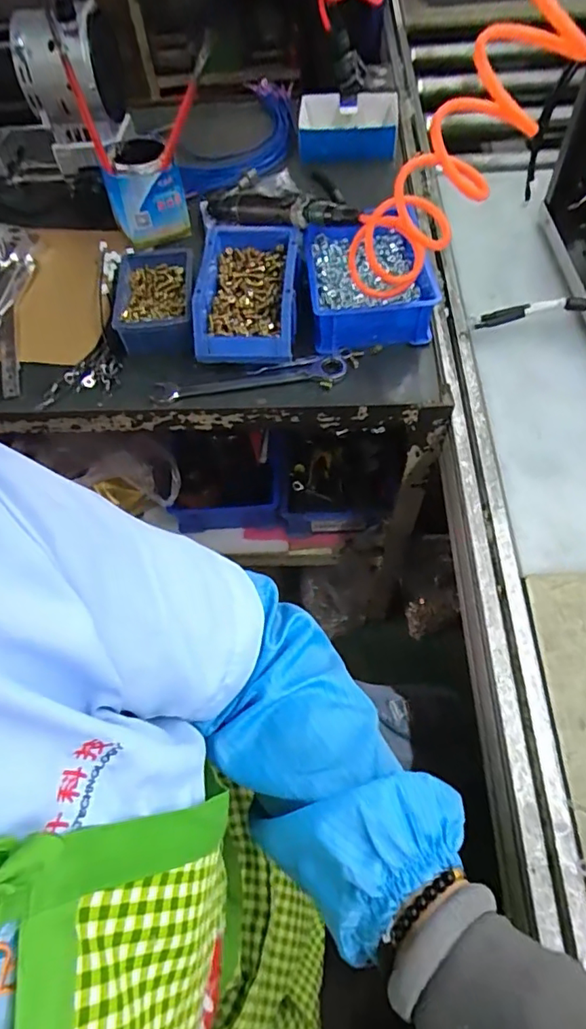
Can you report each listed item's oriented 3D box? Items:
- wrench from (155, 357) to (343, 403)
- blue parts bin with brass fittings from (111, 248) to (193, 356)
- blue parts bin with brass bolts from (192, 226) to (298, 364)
[{"bbox_3d":[-0.052,-0.161,0.637,0.228,0.014,0.033,-8,59,-2],"label":"wrench"},{"bbox_3d":[-0.175,-0.272,0.681,0.104,0.062,0.161,-11,60,-4],"label":"blue parts bin with brass fittings"},{"bbox_3d":[-0.053,-0.267,0.664,0.118,0.078,0.179,3,60,4],"label":"blue parts bin with brass bolts"}]

